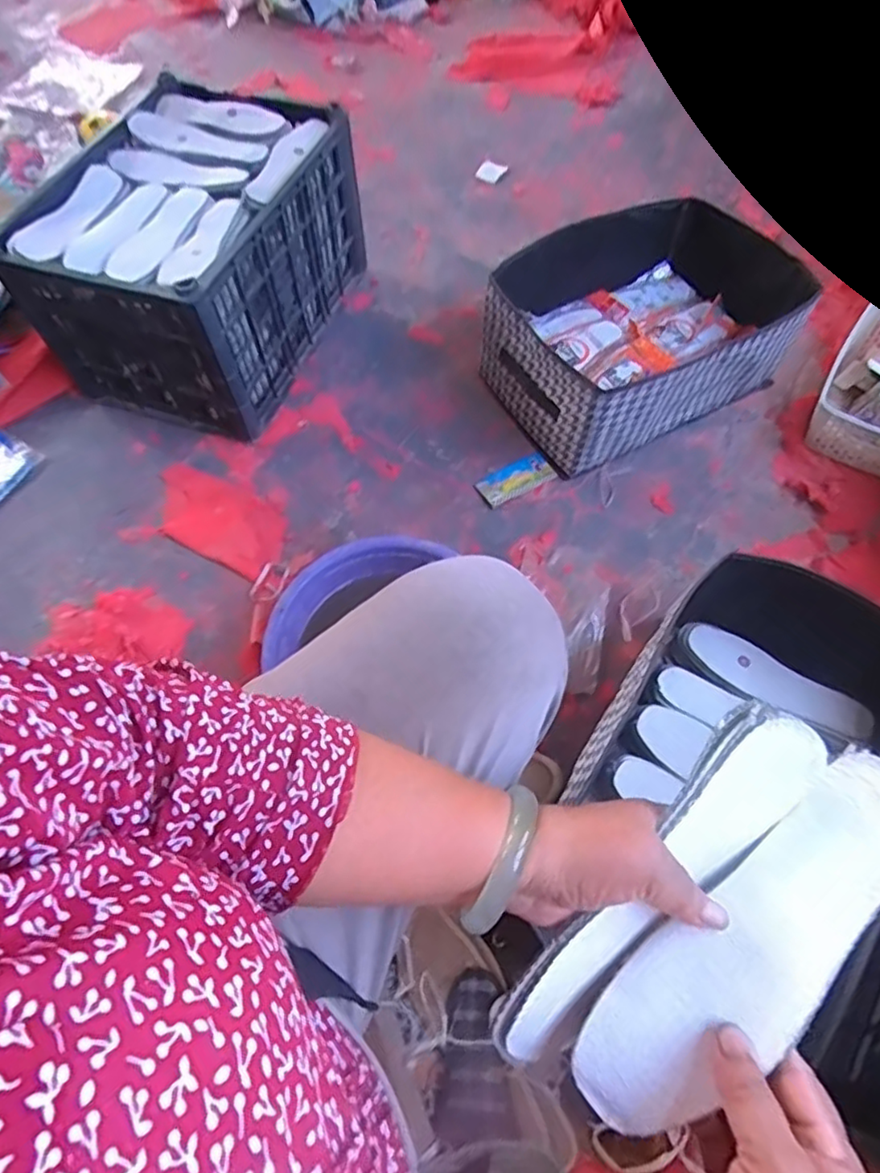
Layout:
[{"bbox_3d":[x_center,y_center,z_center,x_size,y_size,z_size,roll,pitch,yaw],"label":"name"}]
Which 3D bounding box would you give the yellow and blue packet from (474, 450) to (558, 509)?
[{"bbox_3d":[0.119,-0.168,0.997,0.125,0.005,0.060,-31,66,-14],"label":"yellow and blue packet"}]

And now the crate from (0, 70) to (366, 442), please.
[{"bbox_3d":[-0.394,-0.545,1.060,0.356,0.290,0.467,17,64,10],"label":"crate"}]

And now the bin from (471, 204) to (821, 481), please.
[{"bbox_3d":[0.321,-0.416,1.021,0.463,0.182,0.325,-28,65,-13],"label":"bin"}]

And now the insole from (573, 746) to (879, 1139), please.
[{"bbox_3d":[0.162,0.178,0.317,0.223,0.005,0.064,-41,53,-3],"label":"insole"}]

